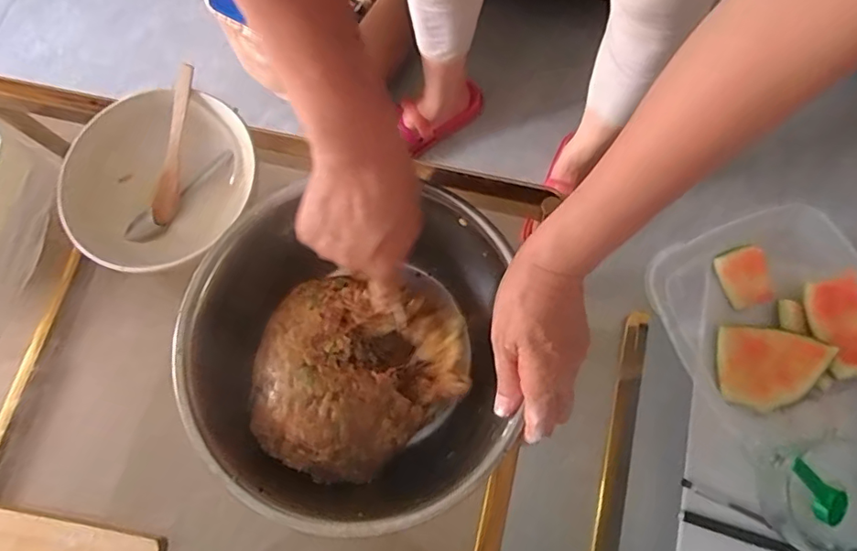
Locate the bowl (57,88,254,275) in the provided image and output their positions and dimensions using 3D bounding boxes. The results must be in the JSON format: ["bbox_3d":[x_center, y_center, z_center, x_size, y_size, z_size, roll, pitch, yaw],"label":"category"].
[{"bbox_3d":[-0.263,-0.089,0.522,0.143,0.069,0.176,29,78,8],"label":"bowl"}]

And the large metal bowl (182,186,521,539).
[{"bbox_3d":[-0.059,0.061,0.452,0.257,0.100,0.269,0,75,1],"label":"large metal bowl"}]

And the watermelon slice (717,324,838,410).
[{"bbox_3d":[0.331,0.091,0.519,0.091,0.020,0.082,16,85,23],"label":"watermelon slice"}]

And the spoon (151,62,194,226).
[{"bbox_3d":[-0.248,-0.125,0.517,0.024,0.011,0.155,16,101,5],"label":"spoon"}]

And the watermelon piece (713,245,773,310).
[{"bbox_3d":[0.326,0.001,0.550,0.044,0.023,0.061,-9,75,-1],"label":"watermelon piece"}]

